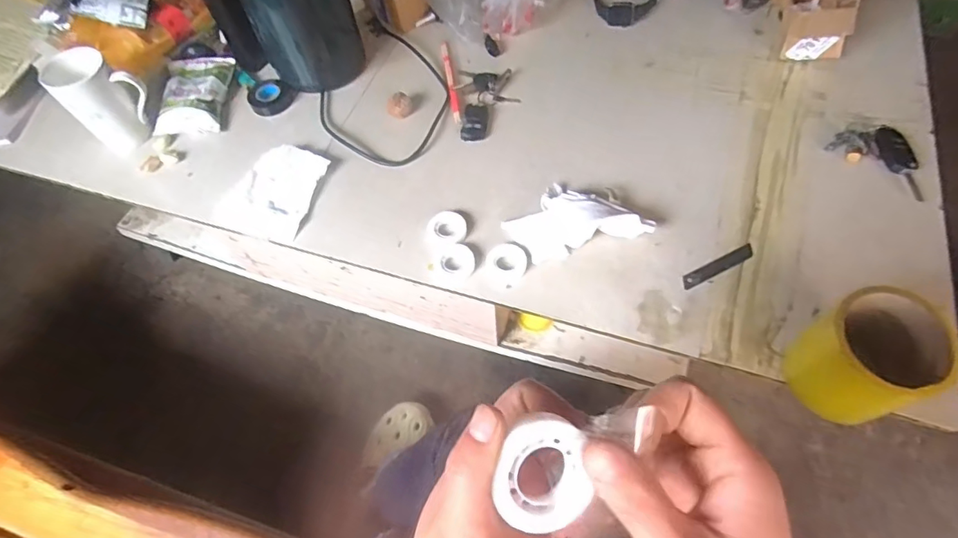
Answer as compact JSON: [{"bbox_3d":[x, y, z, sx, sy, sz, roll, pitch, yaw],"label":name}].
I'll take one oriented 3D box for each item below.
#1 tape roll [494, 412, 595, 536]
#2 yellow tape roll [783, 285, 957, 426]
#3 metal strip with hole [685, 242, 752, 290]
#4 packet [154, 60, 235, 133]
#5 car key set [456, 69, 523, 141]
[{"bbox_3d":[0.026,0.091,0.229,0.041,0.017,0.047,-7,92,-21],"label":"tape roll"},{"bbox_3d":[0.351,0.080,0.464,0.090,0.106,0.092,-2,59,3],"label":"yellow tape roll"},{"bbox_3d":[0.274,-0.003,0.588,0.095,0.007,0.015,-24,61,-11],"label":"metal strip with hole"},{"bbox_3d":[-0.433,-0.267,0.784,0.086,0.044,0.140,2,59,5],"label":"packet"},{"bbox_3d":[0.011,-0.245,0.745,0.086,0.013,0.139,-8,59,-1],"label":"car key set"}]

